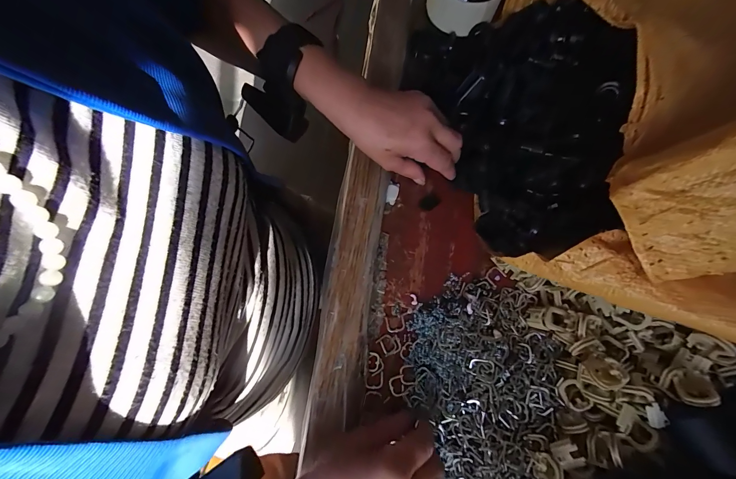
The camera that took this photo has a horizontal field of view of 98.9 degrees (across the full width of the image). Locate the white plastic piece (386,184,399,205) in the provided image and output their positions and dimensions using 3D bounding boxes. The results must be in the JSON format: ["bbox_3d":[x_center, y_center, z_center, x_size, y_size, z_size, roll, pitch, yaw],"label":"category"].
[{"bbox_3d":[0.026,-0.049,0.347,0.012,0.008,0.020,17,79,5],"label":"white plastic piece"}]

